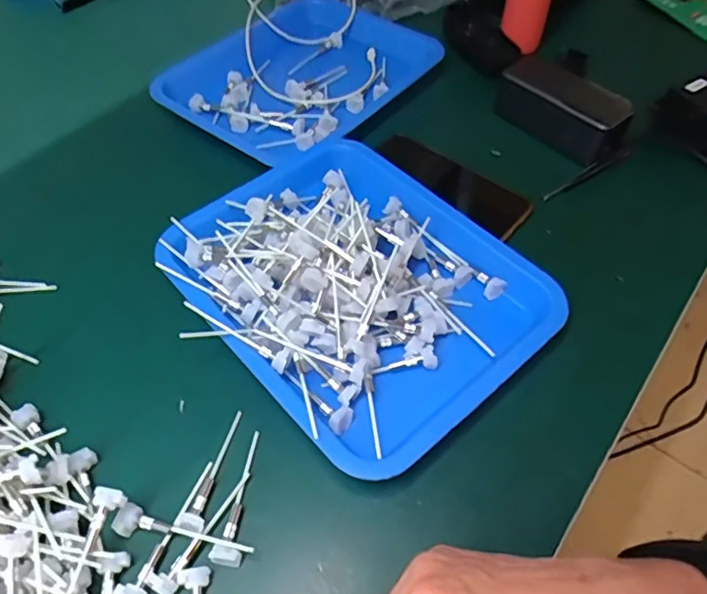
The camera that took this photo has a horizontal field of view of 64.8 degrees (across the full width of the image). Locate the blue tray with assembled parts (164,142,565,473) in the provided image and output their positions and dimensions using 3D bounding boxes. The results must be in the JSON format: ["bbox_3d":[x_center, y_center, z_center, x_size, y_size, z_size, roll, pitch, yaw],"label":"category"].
[{"bbox_3d":[-0.002,-0.019,0.440,0.225,0.047,0.284,-37,62,-25],"label":"blue tray with assembled parts"}]

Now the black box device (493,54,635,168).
[{"bbox_3d":[0.211,-0.194,0.563,0.057,0.044,0.134,-36,61,-24],"label":"black box device"}]

